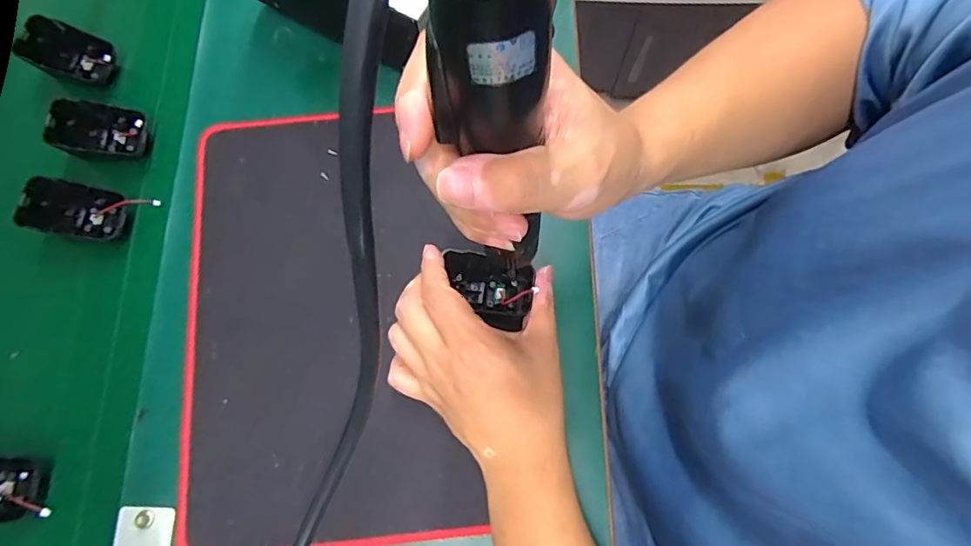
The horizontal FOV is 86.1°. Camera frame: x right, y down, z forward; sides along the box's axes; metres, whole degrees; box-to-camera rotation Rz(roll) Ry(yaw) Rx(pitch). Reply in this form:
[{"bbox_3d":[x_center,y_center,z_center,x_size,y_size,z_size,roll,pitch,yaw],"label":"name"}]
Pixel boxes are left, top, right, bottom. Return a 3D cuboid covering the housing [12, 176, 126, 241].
[{"bbox_3d":[-0.325,-0.049,0.413,0.069,0.012,0.044,11,78,-34],"label":"housing"}]

